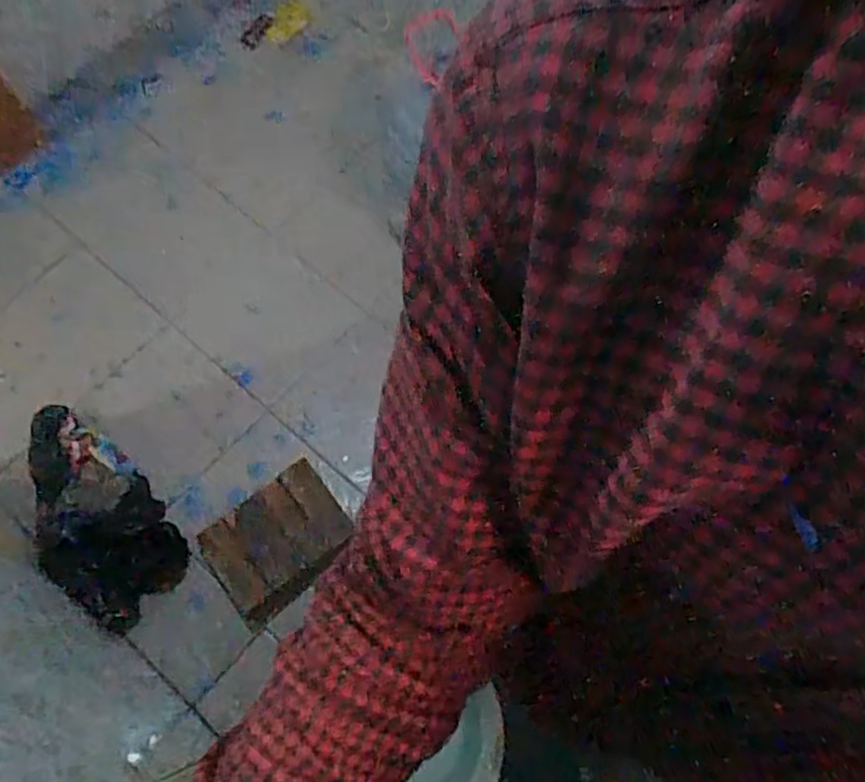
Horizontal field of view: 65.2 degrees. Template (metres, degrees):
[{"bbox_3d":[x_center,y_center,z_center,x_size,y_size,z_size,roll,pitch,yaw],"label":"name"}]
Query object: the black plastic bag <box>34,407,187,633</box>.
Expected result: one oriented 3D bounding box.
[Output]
[{"bbox_3d":[-0.656,0.238,1.309,0.207,0.094,0.451,-38,74,-15],"label":"black plastic bag"}]

